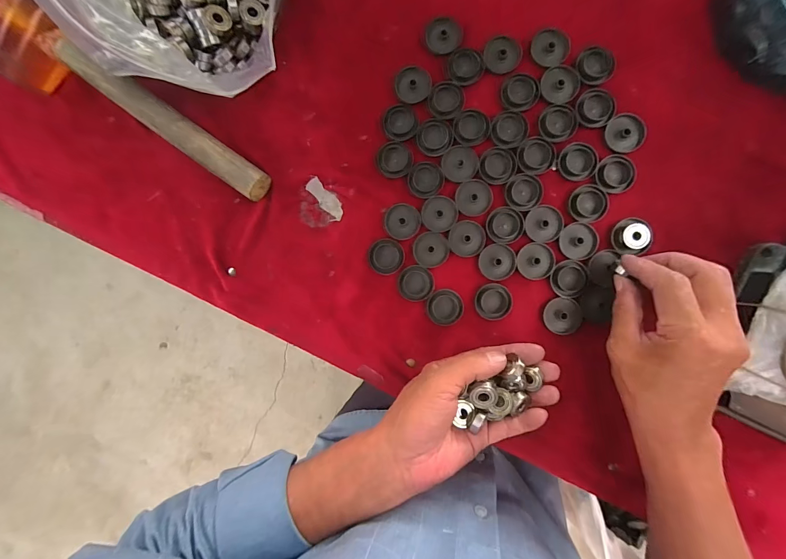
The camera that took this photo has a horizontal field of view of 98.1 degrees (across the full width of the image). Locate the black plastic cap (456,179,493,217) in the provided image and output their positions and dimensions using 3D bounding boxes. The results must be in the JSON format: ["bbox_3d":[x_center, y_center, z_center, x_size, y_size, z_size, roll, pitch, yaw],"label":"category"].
[{"bbox_3d":[0.074,-0.075,0.310,0.032,0.004,0.032,0,92,5],"label":"black plastic cap"}]

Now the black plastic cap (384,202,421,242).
[{"bbox_3d":[0.009,-0.054,0.317,0.033,0.004,0.033,0,92,5],"label":"black plastic cap"}]

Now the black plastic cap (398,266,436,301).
[{"bbox_3d":[0.022,0.004,0.318,0.033,0.004,0.033,0,92,5],"label":"black plastic cap"}]

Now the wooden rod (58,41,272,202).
[{"bbox_3d":[-0.210,-0.149,0.320,0.218,0.031,0.027,37,95,3],"label":"wooden rod"}]

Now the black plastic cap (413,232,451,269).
[{"bbox_3d":[0.035,-0.027,0.314,0.032,0.004,0.032,0,92,5],"label":"black plastic cap"}]

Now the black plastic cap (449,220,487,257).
[{"bbox_3d":[0.068,-0.038,0.311,0.032,0.004,0.033,0,92,5],"label":"black plastic cap"}]

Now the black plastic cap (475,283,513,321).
[{"bbox_3d":[0.093,0.021,0.312,0.032,0.006,0.032,0,92,5],"label":"black plastic cap"}]

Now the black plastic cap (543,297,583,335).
[{"bbox_3d":[0.154,0.033,0.307,0.032,0.004,0.033,0,92,5],"label":"black plastic cap"}]

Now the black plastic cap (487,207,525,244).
[{"bbox_3d":[0.102,-0.049,0.308,0.033,0.004,0.033,0,92,5],"label":"black plastic cap"}]

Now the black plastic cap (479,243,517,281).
[{"bbox_3d":[0.096,-0.016,0.311,0.032,0.004,0.032,0,92,5],"label":"black plastic cap"}]

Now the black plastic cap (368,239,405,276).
[{"bbox_3d":[-0.006,-0.021,0.319,0.032,0.004,0.033,0,92,5],"label":"black plastic cap"}]

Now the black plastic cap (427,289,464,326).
[{"bbox_3d":[0.049,0.026,0.316,0.032,0.004,0.033,-4,92,6],"label":"black plastic cap"}]

